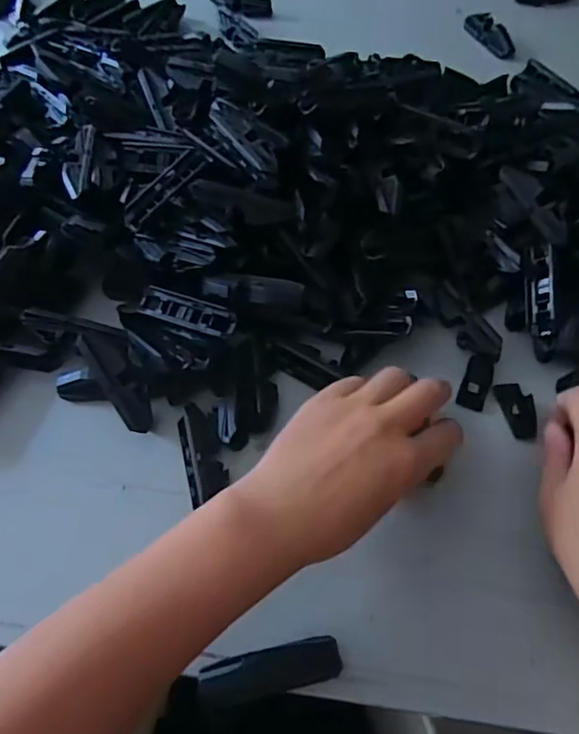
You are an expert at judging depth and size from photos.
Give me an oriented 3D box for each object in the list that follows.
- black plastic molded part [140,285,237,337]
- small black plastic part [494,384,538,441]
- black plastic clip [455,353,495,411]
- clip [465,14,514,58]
[{"bbox_3d":[-0.070,-0.035,0.383,0.071,0.018,0.019,21,60,12],"label":"black plastic molded part"},{"bbox_3d":[0.154,0.029,0.384,0.021,0.004,0.042,-8,59,-5],"label":"small black plastic part"},{"bbox_3d":[0.130,0.010,0.396,0.019,0.006,0.042,21,60,12],"label":"black plastic clip"},{"bbox_3d":[0.215,-0.357,0.613,0.029,0.015,0.072,-26,62,-16],"label":"clip"}]

